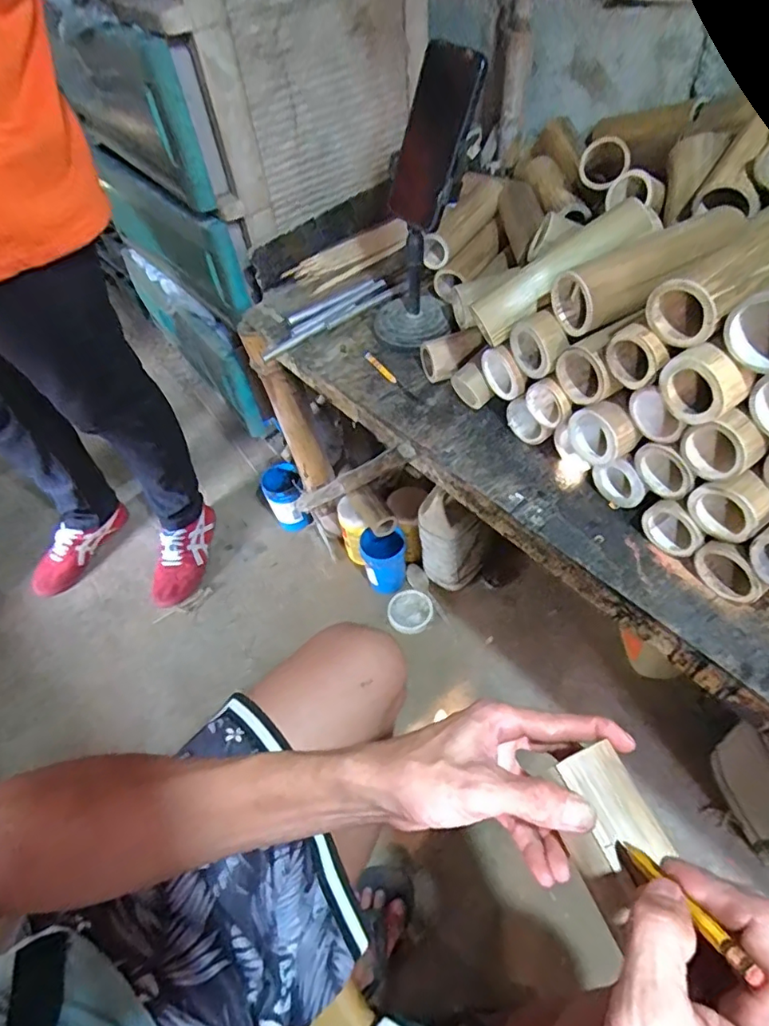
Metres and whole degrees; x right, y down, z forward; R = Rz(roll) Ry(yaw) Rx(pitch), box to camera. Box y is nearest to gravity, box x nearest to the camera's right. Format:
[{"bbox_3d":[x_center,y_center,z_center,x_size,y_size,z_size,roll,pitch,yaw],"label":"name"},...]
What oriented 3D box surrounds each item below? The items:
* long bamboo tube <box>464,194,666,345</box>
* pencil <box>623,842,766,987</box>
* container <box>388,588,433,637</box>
[{"bbox_3d":[0.179,-0.239,0.543,0.200,0.040,0.045,-33,50,9],"label":"long bamboo tube"},{"bbox_3d":[0.134,0.176,0.253,0.006,0.084,0.009,-16,92,-8],"label":"pencil"},{"bbox_3d":[0.053,0.194,1.097,0.086,0.018,0.095,6,50,11],"label":"container"}]

